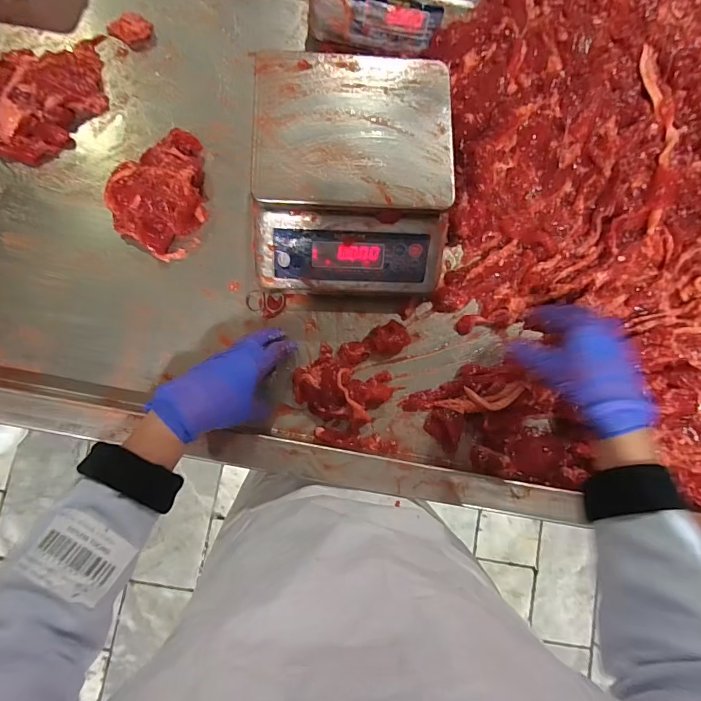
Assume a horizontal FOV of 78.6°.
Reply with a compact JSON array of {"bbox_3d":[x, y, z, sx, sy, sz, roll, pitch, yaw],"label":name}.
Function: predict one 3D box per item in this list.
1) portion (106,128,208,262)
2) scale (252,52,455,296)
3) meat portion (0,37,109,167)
[{"bbox_3d":[-0.247,-0.203,0.543,0.111,0.047,0.171,-5,83,-4],"label":"portion"},{"bbox_3d":[0.003,-0.207,0.525,0.221,0.111,0.262,1,83,-3],"label":"scale"},{"bbox_3d":[-0.400,-0.338,0.558,0.193,0.034,0.139,-43,87,-7],"label":"meat portion"}]

